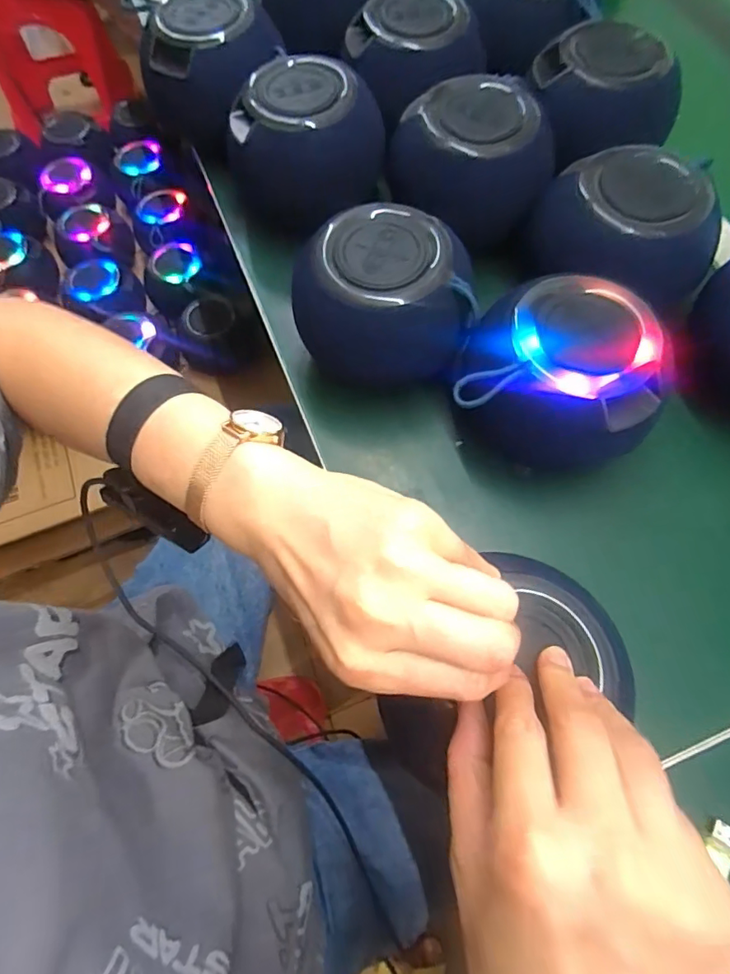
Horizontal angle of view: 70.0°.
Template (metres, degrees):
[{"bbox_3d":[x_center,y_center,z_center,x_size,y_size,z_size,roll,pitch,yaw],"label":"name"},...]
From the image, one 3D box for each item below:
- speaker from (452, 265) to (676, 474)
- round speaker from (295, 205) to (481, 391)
[{"bbox_3d":[0.130,-0.063,0.364,0.131,0.103,0.120,0,68,0],"label":"speaker"},{"bbox_3d":[0.016,-0.136,0.383,0.120,0.084,0.102,-3,68,-1],"label":"round speaker"}]

